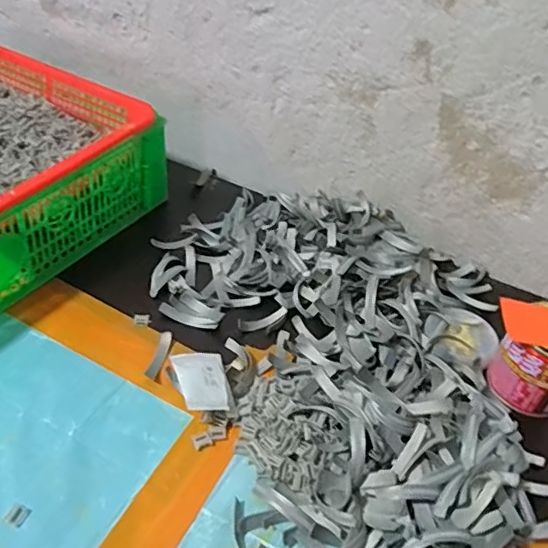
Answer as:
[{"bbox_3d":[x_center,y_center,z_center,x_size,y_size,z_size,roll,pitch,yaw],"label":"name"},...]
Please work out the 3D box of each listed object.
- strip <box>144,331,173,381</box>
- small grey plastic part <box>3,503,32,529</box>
[{"bbox_3d":[-0.094,0.068,0.474,0.011,0.005,0.048,12,40,6],"label":"strip"},{"bbox_3d":[-0.164,0.154,0.363,0.013,0.004,0.013,17,41,11],"label":"small grey plastic part"}]

